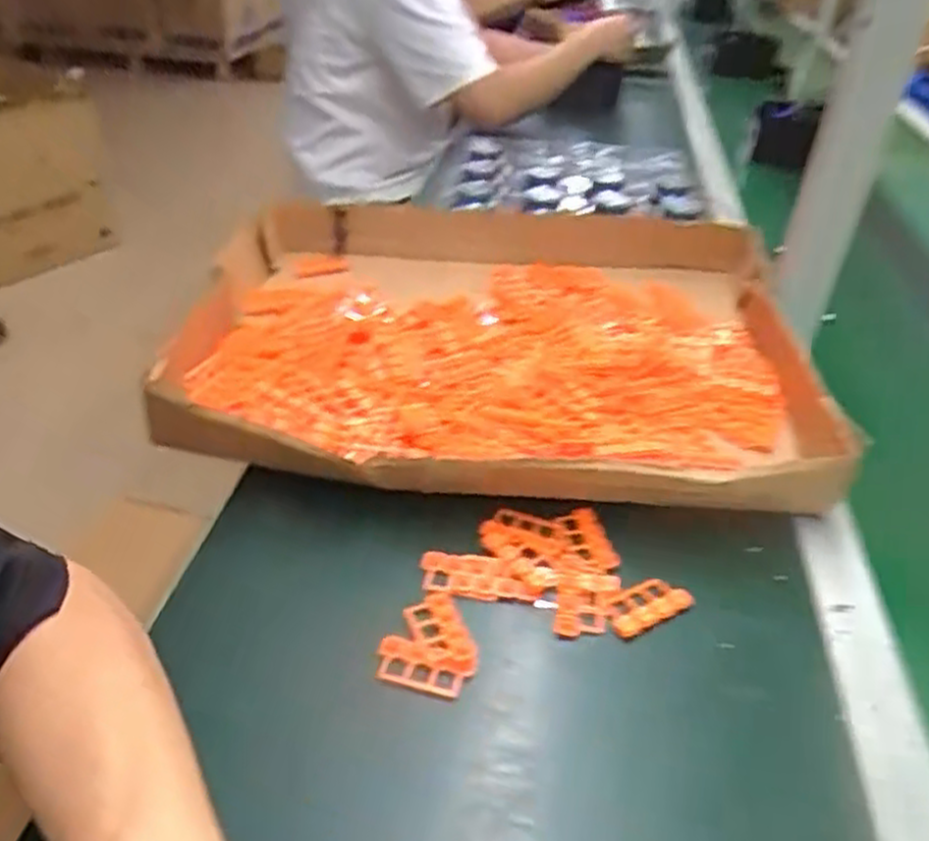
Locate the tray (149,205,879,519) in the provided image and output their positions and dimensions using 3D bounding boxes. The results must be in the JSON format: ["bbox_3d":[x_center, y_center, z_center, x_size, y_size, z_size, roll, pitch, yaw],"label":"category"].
[{"bbox_3d":[0.039,-0.081,0.671,0.472,0.067,0.417,4,36,1],"label":"tray"}]

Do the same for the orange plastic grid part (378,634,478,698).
[{"bbox_3d":[-0.023,0.137,0.429,0.055,0.004,0.027,12,37,11],"label":"orange plastic grid part"}]

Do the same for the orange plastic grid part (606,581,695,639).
[{"bbox_3d":[0.112,0.113,0.469,0.053,0.008,0.026,-15,40,-24],"label":"orange plastic grid part"}]

